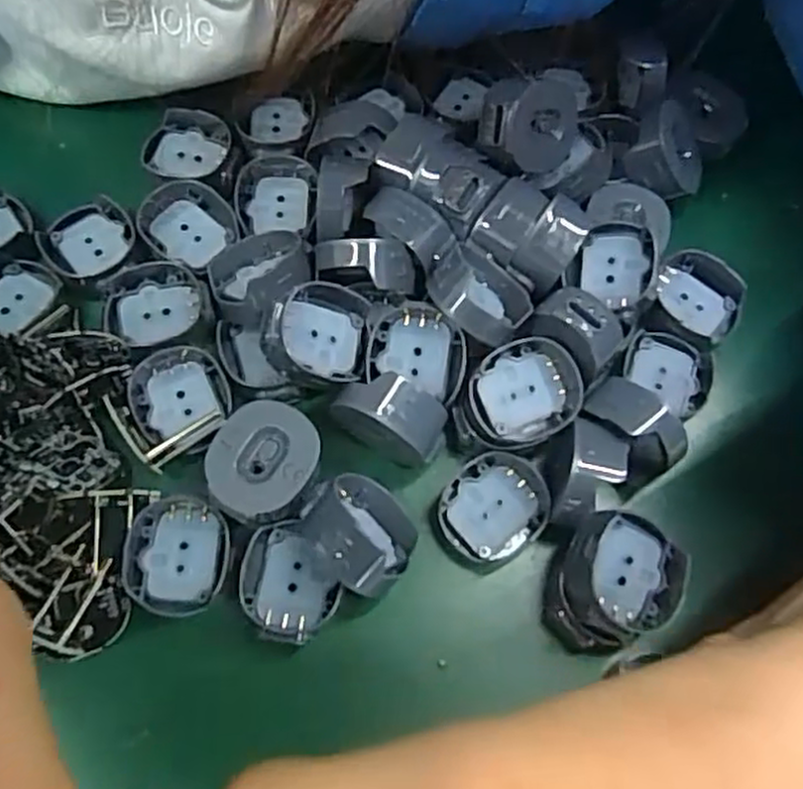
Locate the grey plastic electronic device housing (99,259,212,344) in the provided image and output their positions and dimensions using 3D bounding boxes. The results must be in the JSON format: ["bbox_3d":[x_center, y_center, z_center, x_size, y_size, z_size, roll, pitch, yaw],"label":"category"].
[{"bbox_3d":[-0.069,-0.025,0.203,0.028,0.006,0.024,-24,73,-11],"label":"grey plastic electronic device housing"}]

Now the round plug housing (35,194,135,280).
[{"bbox_3d":[-0.090,-0.044,0.209,0.025,0.004,0.022,-34,75,-14],"label":"round plug housing"}]

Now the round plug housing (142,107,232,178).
[{"bbox_3d":[-0.065,-0.076,0.221,0.025,0.007,0.020,-2,70,-3],"label":"round plug housing"}]

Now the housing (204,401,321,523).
[{"bbox_3d":[-0.033,0.018,0.182,0.026,0.014,0.028,1,70,-2],"label":"housing"}]

